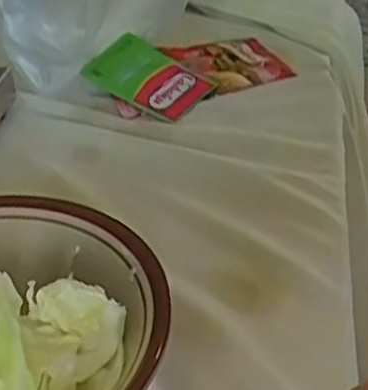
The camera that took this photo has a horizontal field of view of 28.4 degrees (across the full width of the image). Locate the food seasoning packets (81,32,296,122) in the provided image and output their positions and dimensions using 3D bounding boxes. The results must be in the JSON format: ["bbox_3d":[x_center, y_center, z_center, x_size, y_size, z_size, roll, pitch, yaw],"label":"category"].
[{"bbox_3d":[0.003,-0.106,0.601,0.157,0.029,0.096,-15,37,-14],"label":"food seasoning packets"}]

